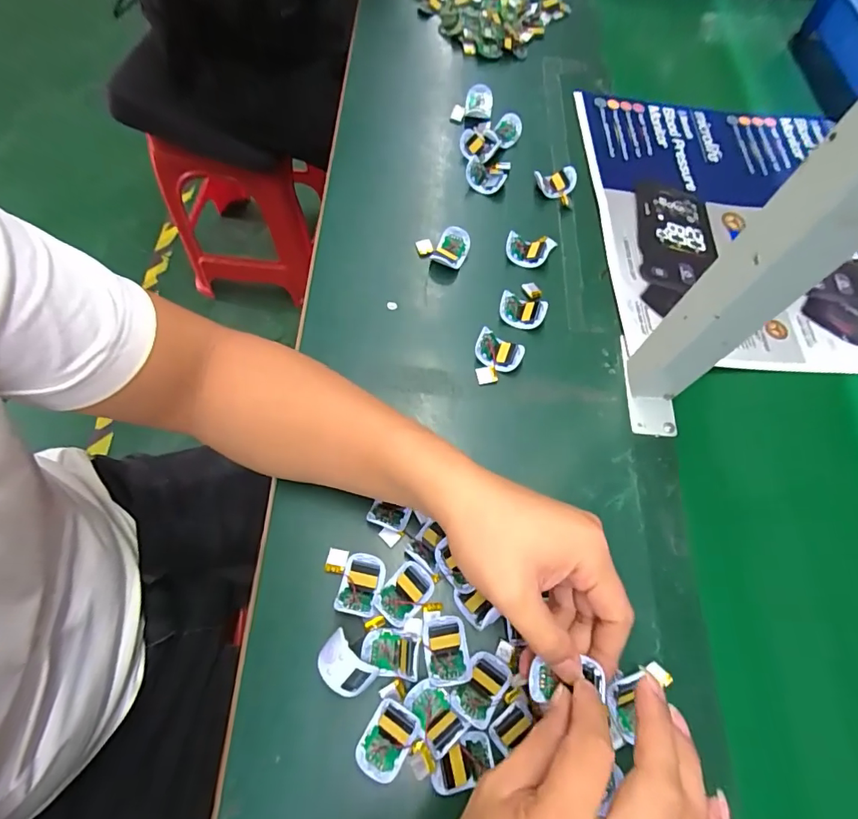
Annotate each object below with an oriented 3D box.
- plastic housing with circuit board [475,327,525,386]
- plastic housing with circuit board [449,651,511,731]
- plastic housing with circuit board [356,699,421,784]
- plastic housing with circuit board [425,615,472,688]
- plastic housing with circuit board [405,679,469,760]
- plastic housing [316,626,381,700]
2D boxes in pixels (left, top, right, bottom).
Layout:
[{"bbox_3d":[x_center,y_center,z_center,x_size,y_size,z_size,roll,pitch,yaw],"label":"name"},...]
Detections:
[{"bbox_3d":[0.059,-0.045,0.431,0.042,0.020,0.045,1,66,-3],"label":"plastic housing with circuit board"},{"bbox_3d":[0.035,0.188,0.325,0.028,0.012,0.042,33,68,11],"label":"plastic housing with circuit board"},{"bbox_3d":[-0.027,0.213,0.312,0.030,0.012,0.043,31,68,10],"label":"plastic housing with circuit board"},{"bbox_3d":[0.012,0.167,0.334,0.030,0.012,0.041,-3,66,-5],"label":"plastic housing with circuit board"},{"bbox_3d":[0.002,0.200,0.315,0.028,0.018,0.038,-40,74,-18],"label":"plastic housing with circuit board"},{"bbox_3d":[-0.057,0.174,0.325,0.039,0.020,0.029,41,70,14],"label":"plastic housing"}]

